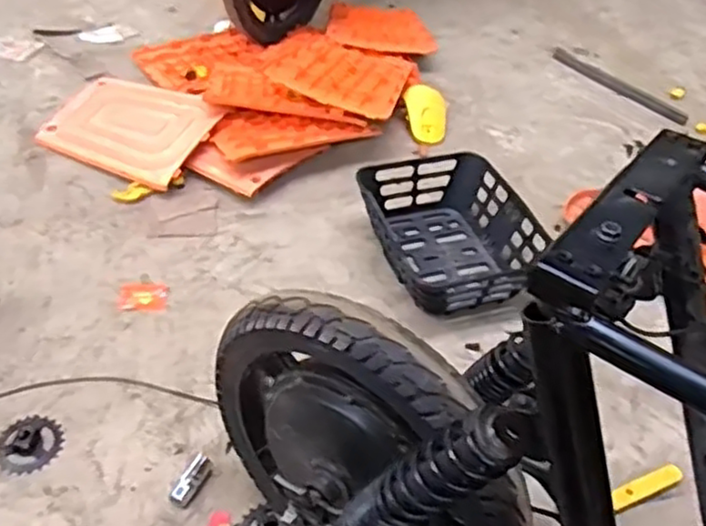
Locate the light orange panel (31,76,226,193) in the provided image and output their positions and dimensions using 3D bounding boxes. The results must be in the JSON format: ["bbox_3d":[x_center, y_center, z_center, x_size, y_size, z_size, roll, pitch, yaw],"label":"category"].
[{"bbox_3d":[-0.452,-0.283,1.428,0.333,0.058,0.257,21,47,13],"label":"light orange panel"}]

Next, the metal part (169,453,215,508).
[{"bbox_3d":[-0.212,0.287,0.921,0.030,0.032,0.070,23,48,15],"label":"metal part"}]

